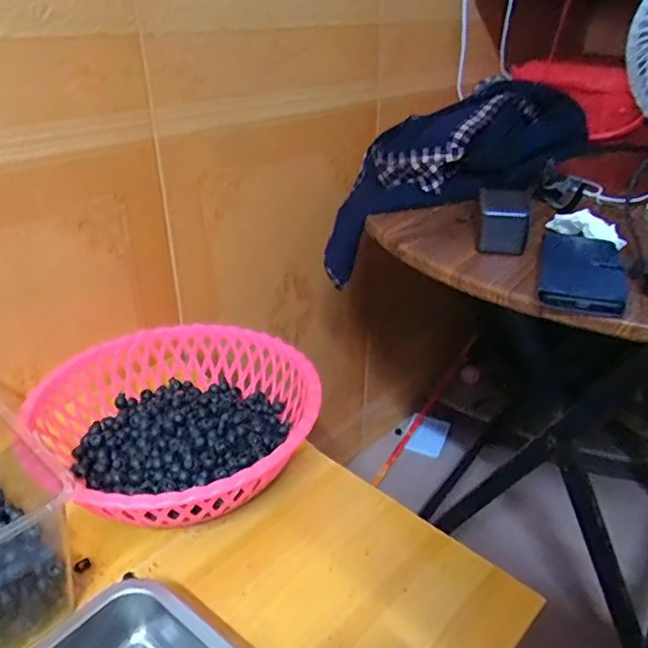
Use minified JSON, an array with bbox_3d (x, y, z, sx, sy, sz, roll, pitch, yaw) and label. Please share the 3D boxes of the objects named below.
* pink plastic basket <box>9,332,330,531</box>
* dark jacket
[{"bbox_3d":[-0.150,0.109,0.643,0.268,0.100,0.285,0,30,0],"label":"pink plastic basket"},{"bbox_3d":[0.180,-0.217,0.819,0.425,0.165,0.153,-29,40,-15],"label":"dark jacket"}]

